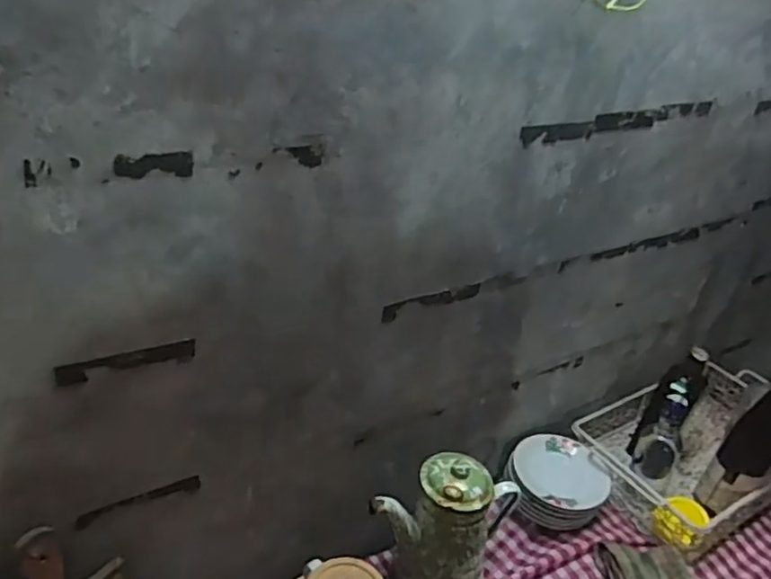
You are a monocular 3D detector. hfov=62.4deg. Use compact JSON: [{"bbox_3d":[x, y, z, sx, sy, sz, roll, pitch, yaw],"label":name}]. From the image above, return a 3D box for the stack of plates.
[{"bbox_3d":[0.269,0.311,1.008,0.152,0.073,0.152,18,31,18],"label":"stack of plates"}]

